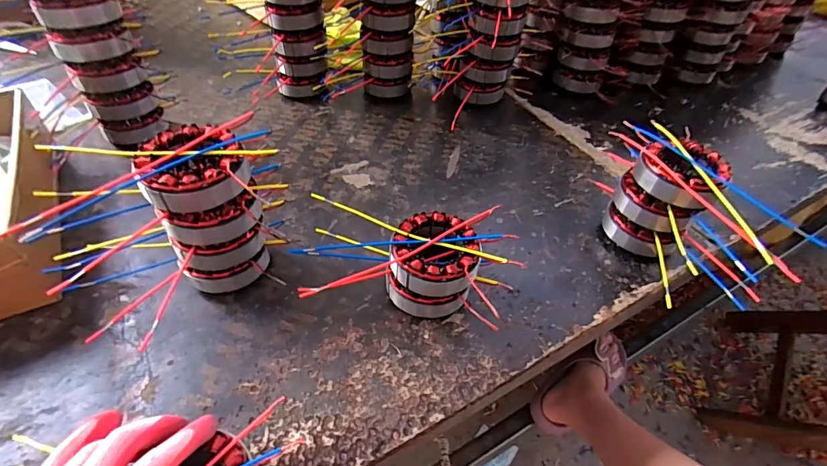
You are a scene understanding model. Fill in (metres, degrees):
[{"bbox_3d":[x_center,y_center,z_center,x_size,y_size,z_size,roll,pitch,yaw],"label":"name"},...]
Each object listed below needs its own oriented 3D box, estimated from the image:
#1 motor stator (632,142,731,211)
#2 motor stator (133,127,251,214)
[{"bbox_3d":[0.287,-0.063,0.444,0.089,0.037,0.082,2,46,-2],"label":"motor stator"},{"bbox_3d":[-0.190,-0.055,0.360,0.082,0.041,0.087,2,46,-2],"label":"motor stator"}]

